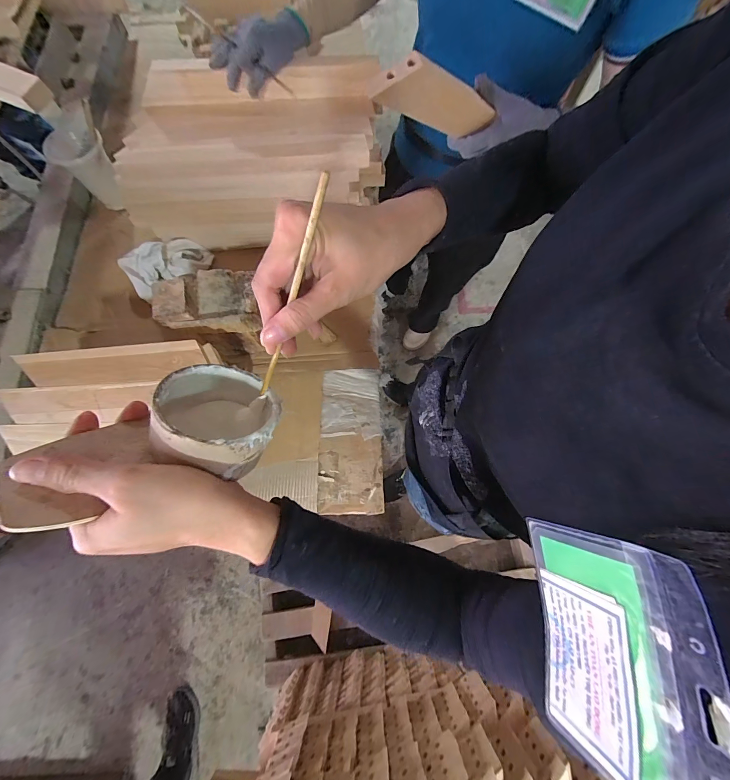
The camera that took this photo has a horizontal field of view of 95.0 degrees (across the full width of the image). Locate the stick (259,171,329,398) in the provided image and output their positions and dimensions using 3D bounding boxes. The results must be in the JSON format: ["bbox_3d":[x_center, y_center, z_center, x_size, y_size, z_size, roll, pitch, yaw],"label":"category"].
[{"bbox_3d":[-0.052,-0.057,0.224,0.006,0.163,0.005,32,34,10],"label":"stick"}]

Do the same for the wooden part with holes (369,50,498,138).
[{"bbox_3d":[0.095,-0.404,0.462,0.190,0.060,0.026,-9,72,-29],"label":"wooden part with holes"}]

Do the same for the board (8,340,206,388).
[{"bbox_3d":[-0.384,-0.039,0.508,0.266,0.016,0.062,-7,74,-1],"label":"board"}]

